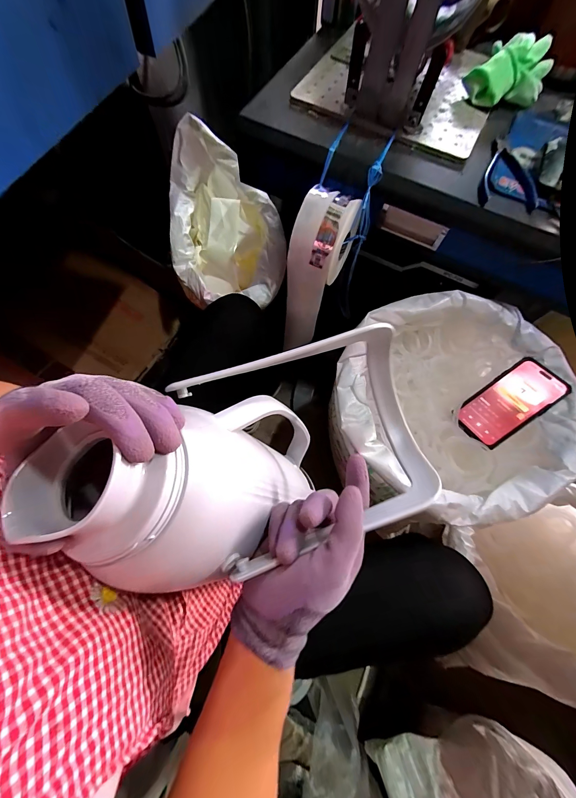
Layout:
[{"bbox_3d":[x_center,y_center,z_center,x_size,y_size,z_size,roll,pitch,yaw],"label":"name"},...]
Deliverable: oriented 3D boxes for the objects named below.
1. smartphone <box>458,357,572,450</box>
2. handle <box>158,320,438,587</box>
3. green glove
[{"bbox_3d":[0.362,0.005,0.468,0.160,0.009,0.080,-40,65,5],"label":"smartphone"},{"bbox_3d":[0.025,0.036,0.237,0.195,0.042,0.158,-19,92,-16],"label":"handle"},{"bbox_3d":[0.357,-0.507,0.451,0.133,0.056,0.074,-32,74,-14],"label":"green glove"}]

